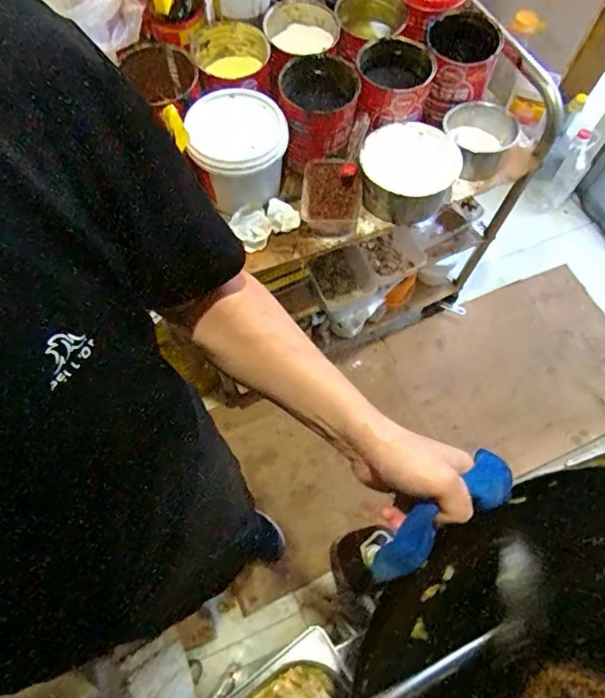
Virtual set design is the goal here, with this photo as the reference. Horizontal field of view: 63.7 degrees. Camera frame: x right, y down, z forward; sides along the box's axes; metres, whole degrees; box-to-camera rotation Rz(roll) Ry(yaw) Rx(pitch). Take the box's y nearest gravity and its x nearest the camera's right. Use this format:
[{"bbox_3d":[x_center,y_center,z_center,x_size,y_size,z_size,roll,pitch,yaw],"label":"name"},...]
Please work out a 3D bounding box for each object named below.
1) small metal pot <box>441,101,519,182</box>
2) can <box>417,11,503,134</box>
[{"bbox_3d":[0.354,-0.426,0.997,0.141,0.094,0.134,0,66,-1],"label":"small metal pot"},{"bbox_3d":[0.305,-0.557,0.967,0.131,0.158,0.143,0,66,-1],"label":"can"}]

